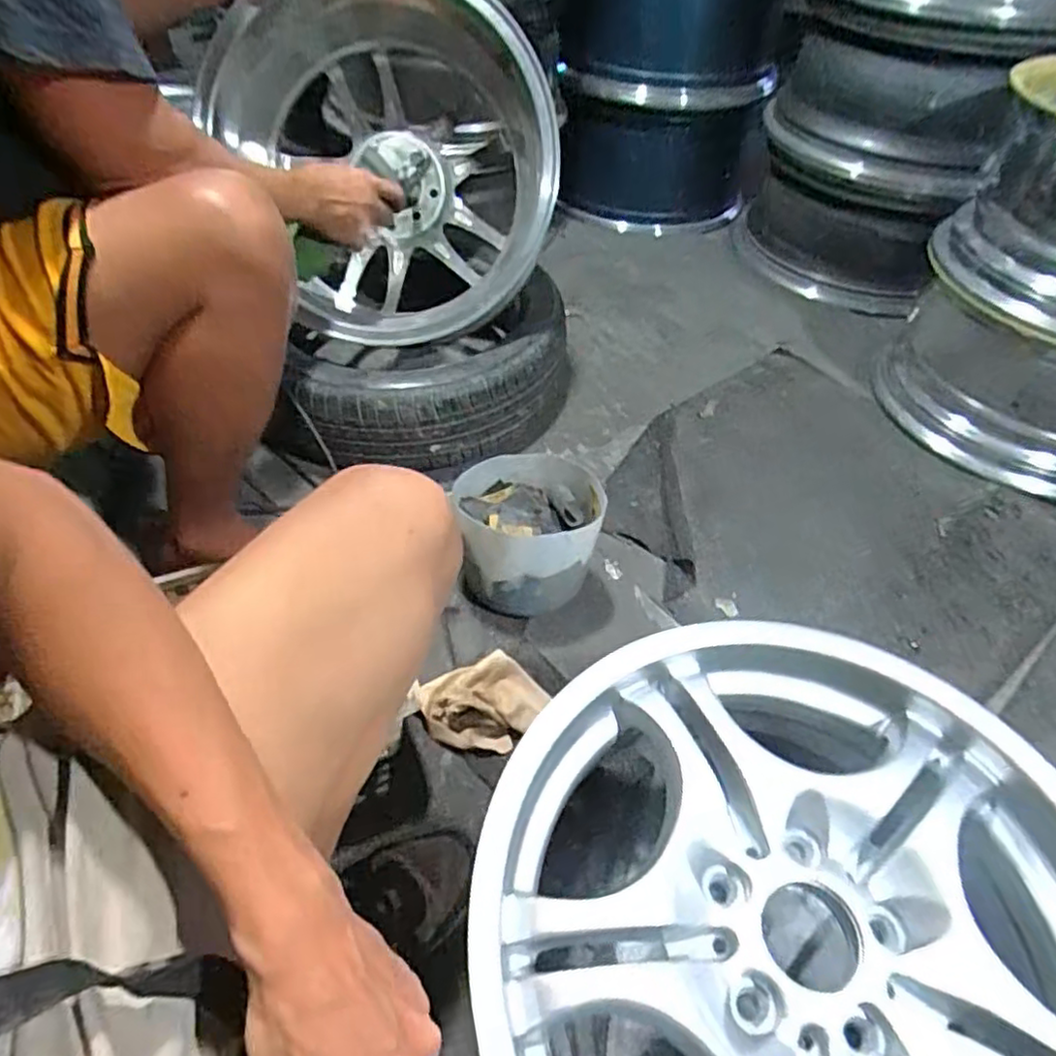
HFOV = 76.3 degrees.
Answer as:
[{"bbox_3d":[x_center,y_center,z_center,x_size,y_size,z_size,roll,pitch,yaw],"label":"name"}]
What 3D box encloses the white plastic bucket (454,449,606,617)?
[{"bbox_3d":[0.000,0.008,0.818,0.168,0.132,0.145,-3,49,-5],"label":"white plastic bucket"}]

